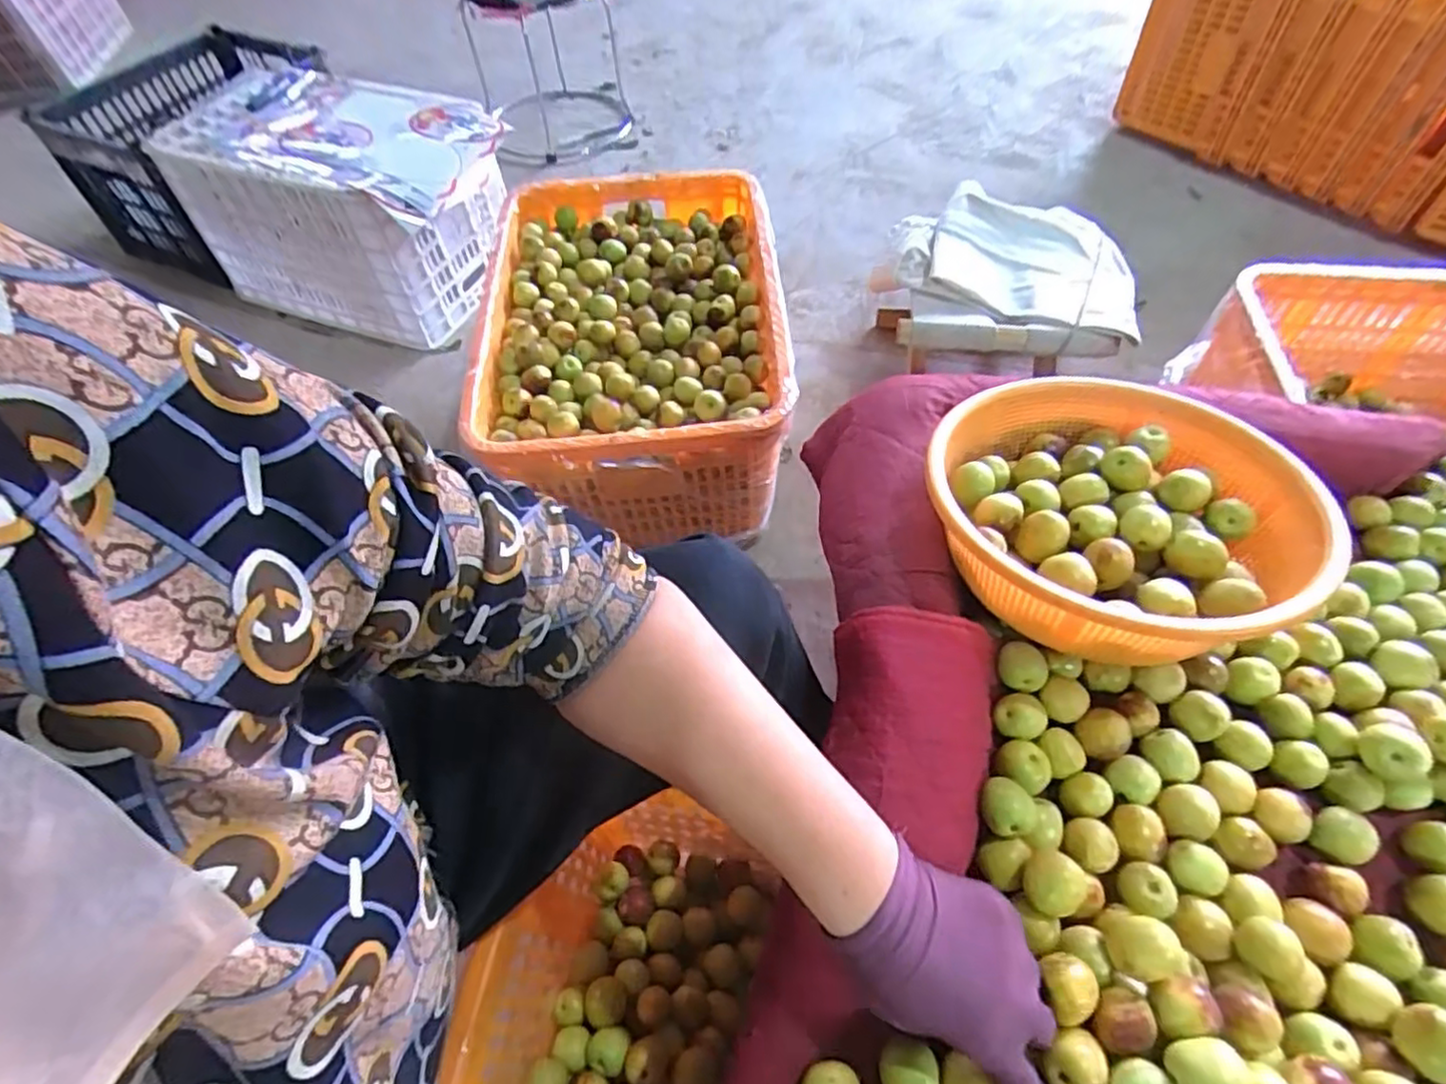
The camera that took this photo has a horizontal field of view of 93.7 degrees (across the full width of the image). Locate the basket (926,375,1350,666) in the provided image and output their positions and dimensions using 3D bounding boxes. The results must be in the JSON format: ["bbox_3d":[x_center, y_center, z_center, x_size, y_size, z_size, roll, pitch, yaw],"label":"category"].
[{"bbox_3d":[0.285,-0.029,0.506,0.250,0.099,0.248,-1,58,1],"label":"basket"}]

